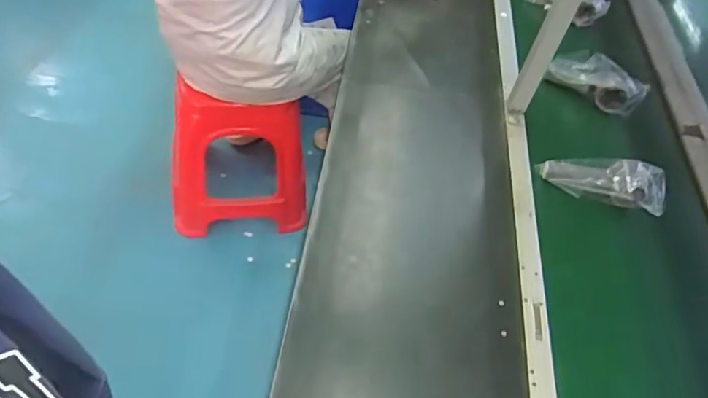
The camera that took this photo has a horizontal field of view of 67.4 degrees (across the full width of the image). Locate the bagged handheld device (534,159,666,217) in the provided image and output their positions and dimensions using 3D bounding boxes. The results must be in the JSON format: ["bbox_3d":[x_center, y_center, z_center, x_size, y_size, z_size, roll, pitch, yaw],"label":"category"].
[{"bbox_3d":[0.395,-0.032,0.847,0.193,0.062,0.059,19,52,5],"label":"bagged handheld device"}]

